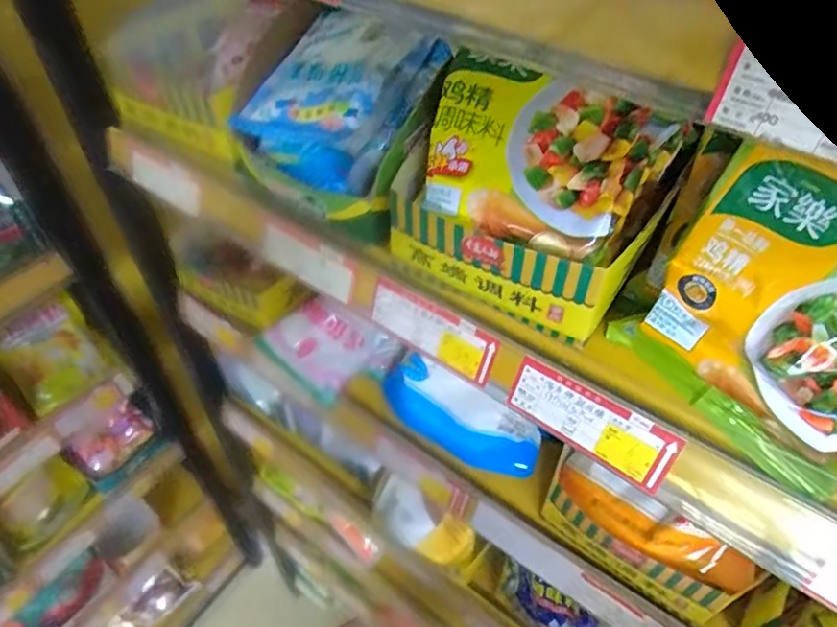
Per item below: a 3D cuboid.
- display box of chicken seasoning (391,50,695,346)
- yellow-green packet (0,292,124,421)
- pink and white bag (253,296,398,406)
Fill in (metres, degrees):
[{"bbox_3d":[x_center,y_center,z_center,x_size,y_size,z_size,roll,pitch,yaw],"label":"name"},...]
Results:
[{"bbox_3d":[0.070,-0.079,0.333,0.140,0.096,0.124,26,53,22],"label":"display box of chicken seasoning"},{"bbox_3d":[-0.512,0.058,0.799,0.127,0.036,0.134,-42,104,-43],"label":"yellow-green packet"},{"bbox_3d":[-0.093,0.025,0.553,0.112,0.050,0.090,31,54,25],"label":"pink and white bag"}]

